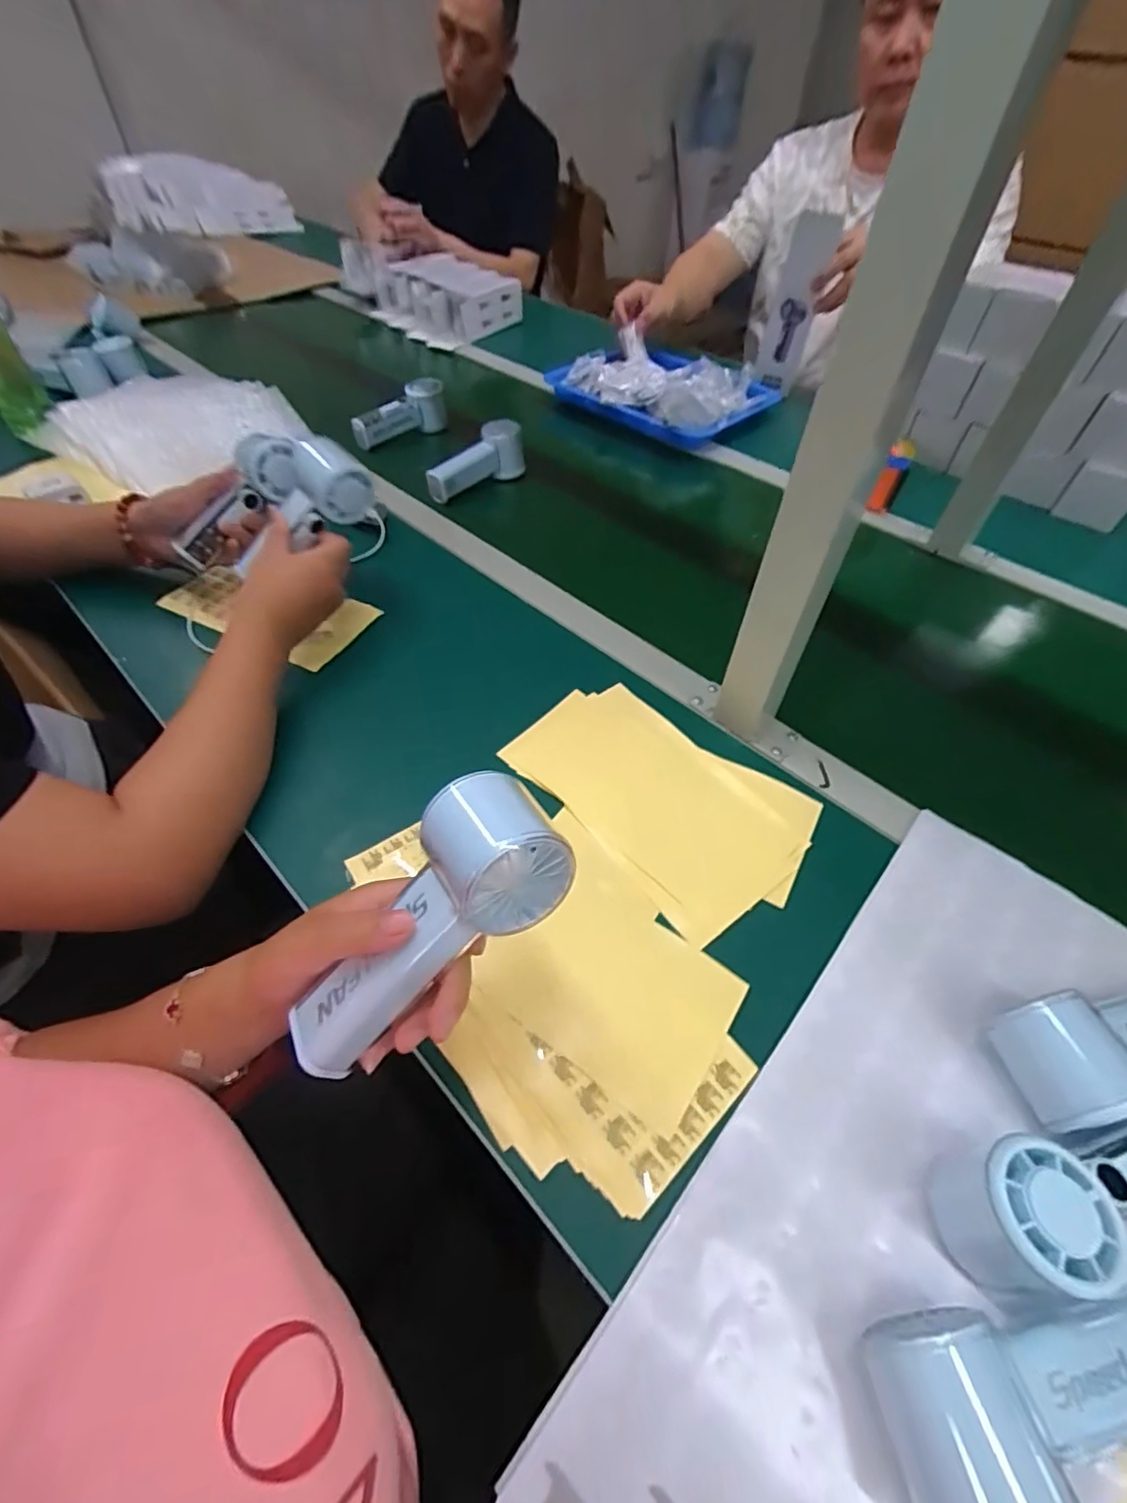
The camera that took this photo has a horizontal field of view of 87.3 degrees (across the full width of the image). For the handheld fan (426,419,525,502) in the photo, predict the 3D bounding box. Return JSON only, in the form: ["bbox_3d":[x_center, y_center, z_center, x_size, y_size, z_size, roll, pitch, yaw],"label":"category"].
[{"bbox_3d":[-0.117,-0.381,0.800,0.048,0.077,0.145,32,56,23],"label":"handheld fan"}]

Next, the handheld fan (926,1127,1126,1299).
[{"bbox_3d":[0.263,0.218,0.288,0.145,0.059,0.055,-5,50,-6],"label":"handheld fan"}]

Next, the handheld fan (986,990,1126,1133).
[{"bbox_3d":[0.324,0.165,0.333,0.154,0.053,0.057,-8,51,-9],"label":"handheld fan"}]

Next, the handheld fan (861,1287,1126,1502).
[{"bbox_3d":[0.208,0.269,0.249,0.154,0.058,0.056,-5,50,-6],"label":"handheld fan"}]

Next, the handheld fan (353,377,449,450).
[{"bbox_3d":[-0.254,-0.515,0.900,0.150,0.061,0.047,-26,55,-22],"label":"handheld fan"}]

